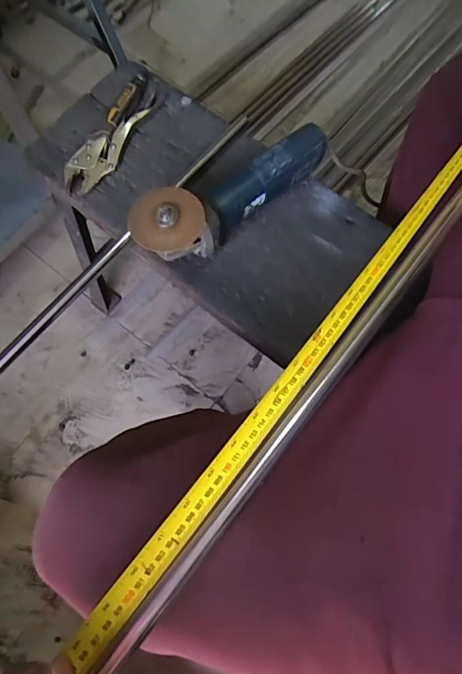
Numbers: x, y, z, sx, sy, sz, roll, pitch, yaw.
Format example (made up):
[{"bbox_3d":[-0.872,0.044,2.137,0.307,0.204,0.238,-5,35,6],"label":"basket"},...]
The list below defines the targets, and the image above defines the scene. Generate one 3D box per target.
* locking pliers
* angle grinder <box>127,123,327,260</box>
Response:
[{"bbox_3d":[-0.175,-0.296,0.665,0.051,0.035,0.208,31,74,9],"label":"locking pliers"},{"bbox_3d":[0.002,-0.192,0.601,0.295,0.094,0.083,-39,76,-12],"label":"angle grinder"}]

